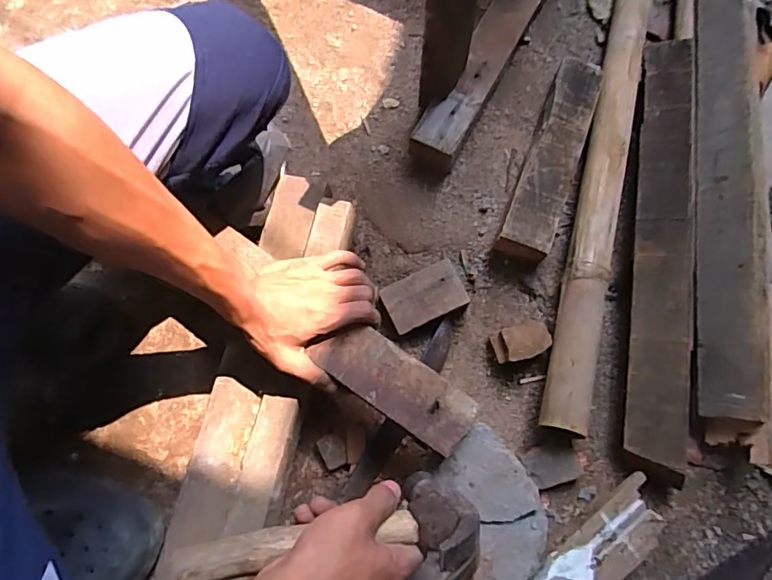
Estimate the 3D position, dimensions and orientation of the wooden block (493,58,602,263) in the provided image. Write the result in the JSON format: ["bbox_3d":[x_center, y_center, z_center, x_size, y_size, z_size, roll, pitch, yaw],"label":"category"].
[{"bbox_3d":[0.212,-0.172,0.664,0.065,0.047,0.283,20,75,6],"label":"wooden block"}]

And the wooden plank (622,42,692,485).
[{"bbox_3d":[0.321,-0.066,0.599,0.058,0.025,0.540,8,74,3],"label":"wooden plank"}]

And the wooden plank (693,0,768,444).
[{"bbox_3d":[0.414,-0.145,0.619,0.061,0.042,0.630,9,74,3],"label":"wooden plank"}]

